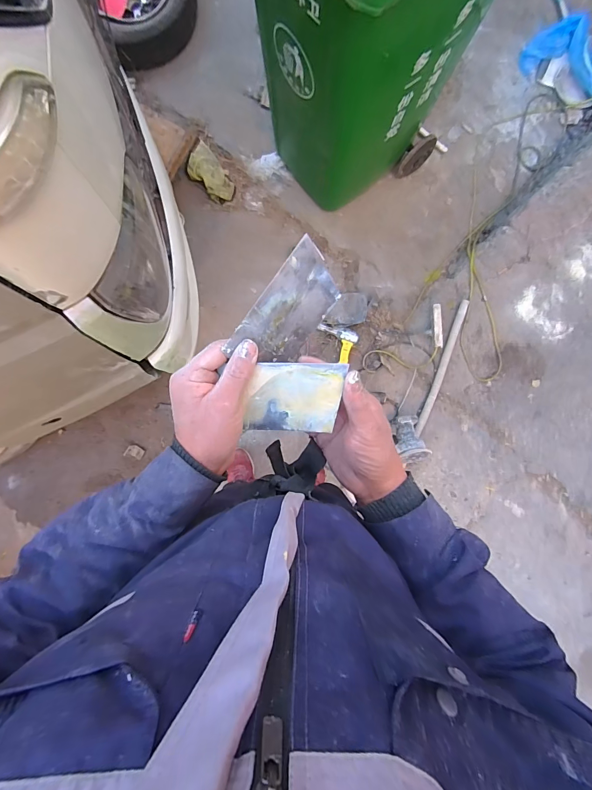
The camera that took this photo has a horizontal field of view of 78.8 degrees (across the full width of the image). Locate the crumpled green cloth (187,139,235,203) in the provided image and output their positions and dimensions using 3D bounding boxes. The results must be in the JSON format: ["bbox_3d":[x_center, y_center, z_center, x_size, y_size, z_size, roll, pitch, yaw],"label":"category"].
[{"bbox_3d":[-0.379,-0.955,1.556,0.137,0.035,0.256,-37,89,-6],"label":"crumpled green cloth"}]

